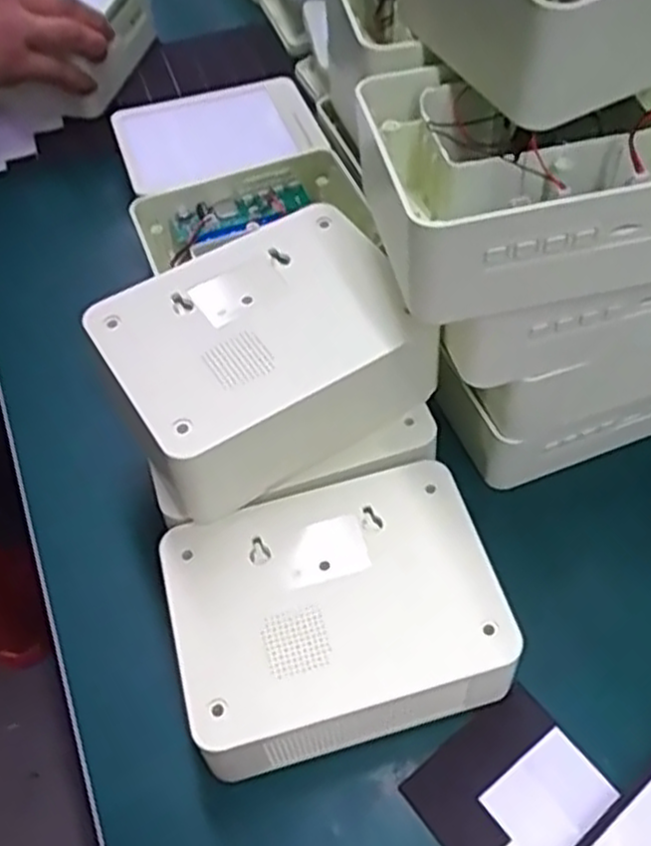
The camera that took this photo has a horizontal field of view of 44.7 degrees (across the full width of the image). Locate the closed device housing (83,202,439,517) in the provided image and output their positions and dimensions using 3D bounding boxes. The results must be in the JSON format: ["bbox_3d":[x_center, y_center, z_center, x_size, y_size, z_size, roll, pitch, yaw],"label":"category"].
[{"bbox_3d":[-0.030,-0.033,0.377,0.134,0.064,0.101,-27,57,-17],"label":"closed device housing"}]

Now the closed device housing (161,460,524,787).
[{"bbox_3d":[0.005,0.089,0.359,0.136,0.054,0.106,-14,54,-8],"label":"closed device housing"}]

